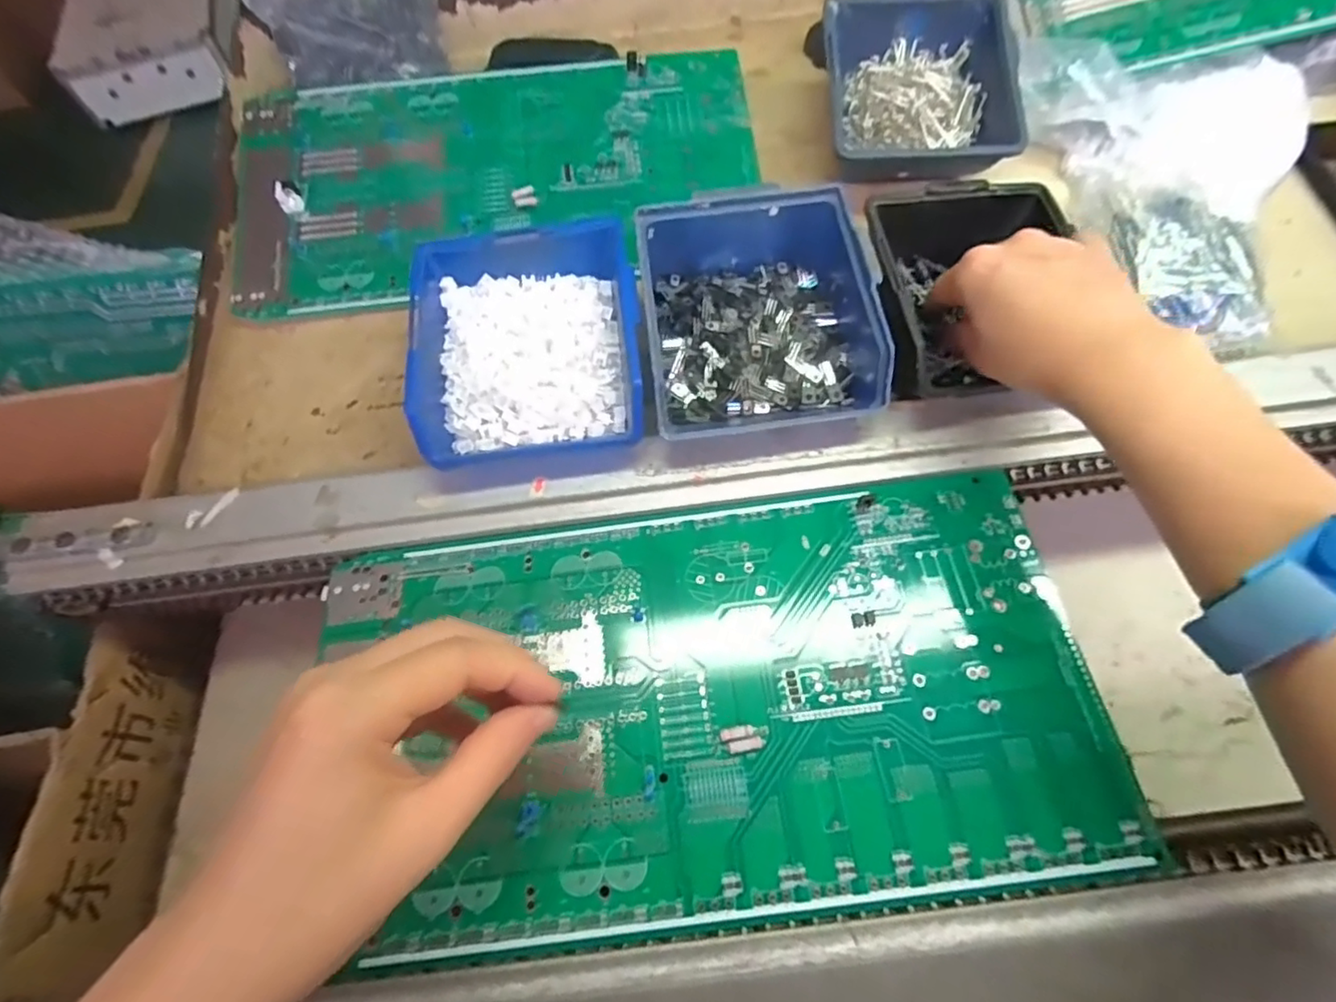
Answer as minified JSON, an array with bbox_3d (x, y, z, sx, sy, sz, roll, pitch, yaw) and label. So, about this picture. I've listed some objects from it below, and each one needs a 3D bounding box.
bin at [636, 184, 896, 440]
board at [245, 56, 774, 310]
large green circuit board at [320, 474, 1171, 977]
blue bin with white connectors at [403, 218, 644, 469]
[{"bbox_3d":[0.048,-0.108,0.345,0.122,0.048,0.141,-8,62,0],"label":"bin"},{"bbox_3d":[-0.118,-0.230,0.435,0.360,0.011,0.175,-7,78,-3],"label":"board"},{"bbox_3d":[0.017,0.086,0.287,0.345,0.015,0.188,-7,68,0],"label":"large green circuit board"},{"bbox_3d":[-0.075,-0.086,0.342,0.119,0.046,0.129,-7,62,0],"label":"blue bin with white connectors"}]

